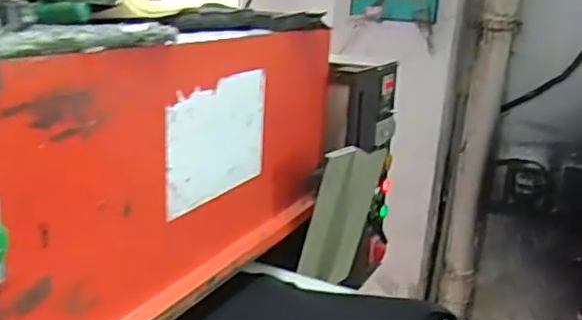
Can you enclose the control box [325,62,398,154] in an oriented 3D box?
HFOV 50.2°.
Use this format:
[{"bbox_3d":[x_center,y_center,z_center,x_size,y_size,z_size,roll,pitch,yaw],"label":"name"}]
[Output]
[{"bbox_3d":[0.154,-0.116,1.300,0.099,0.168,0.193,13,16,25],"label":"control box"}]

